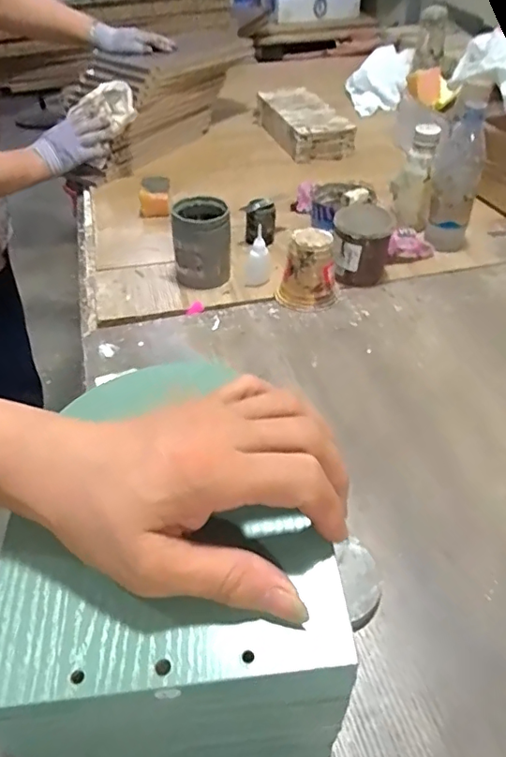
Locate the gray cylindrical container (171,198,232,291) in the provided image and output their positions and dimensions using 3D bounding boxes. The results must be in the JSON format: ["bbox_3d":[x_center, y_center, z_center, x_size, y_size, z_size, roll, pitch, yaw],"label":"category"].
[{"bbox_3d":[-0.074,-0.197,0.789,0.083,0.112,0.086,0,44,0],"label":"gray cylindrical container"}]

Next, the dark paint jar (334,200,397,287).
[{"bbox_3d":[0.161,-0.199,0.796,0.085,0.096,0.079,8,45,9],"label":"dark paint jar"}]

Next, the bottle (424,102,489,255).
[{"bbox_3d":[0.325,-0.318,0.845,0.080,0.216,0.079,15,46,16],"label":"bottle"}]

